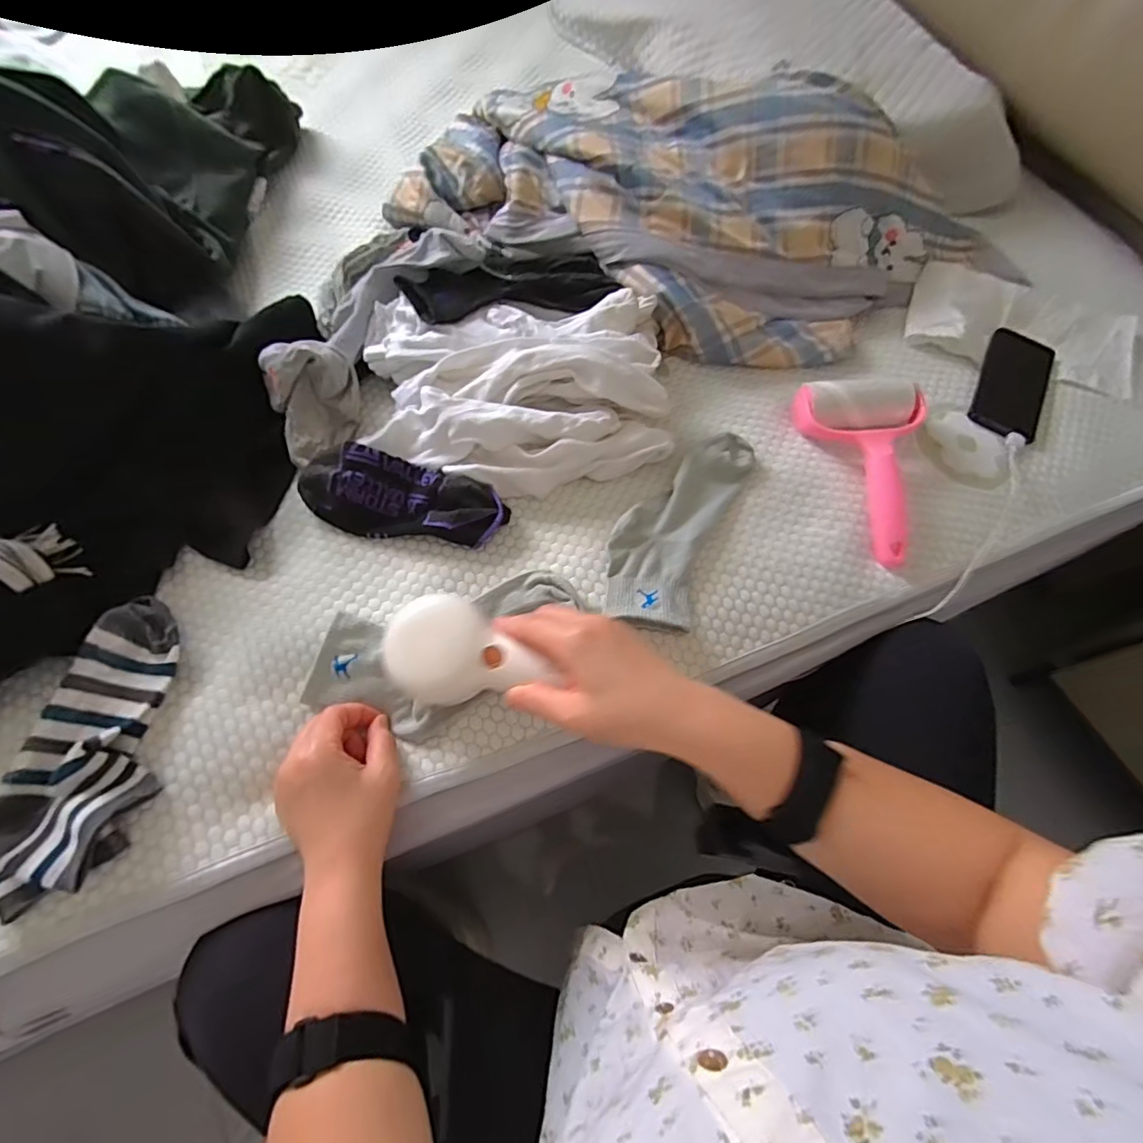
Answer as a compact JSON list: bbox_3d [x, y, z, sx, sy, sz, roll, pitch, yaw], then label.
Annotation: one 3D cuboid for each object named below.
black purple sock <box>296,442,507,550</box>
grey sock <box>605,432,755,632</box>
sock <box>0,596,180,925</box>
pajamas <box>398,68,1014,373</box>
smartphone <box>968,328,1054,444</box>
[{"bbox_3d":[-0.148,-0.068,0.491,0.179,0.030,0.071,8,66,1],"label":"black purple sock"},{"bbox_3d":[0.095,-0.048,0.502,0.087,0.022,0.217,24,68,7],"label":"grey sock"},{"bbox_3d":[-0.343,0.121,0.395,0.088,0.031,0.204,5,66,-1],"label":"sock"},{"bbox_3d":[0.156,-0.439,0.624,0.683,0.121,0.367,27,68,8],"label":"pajamas"},{"bbox_3d":[0.489,-0.206,0.605,0.071,0.012,0.153,29,68,9],"label":"smartphone"}]

